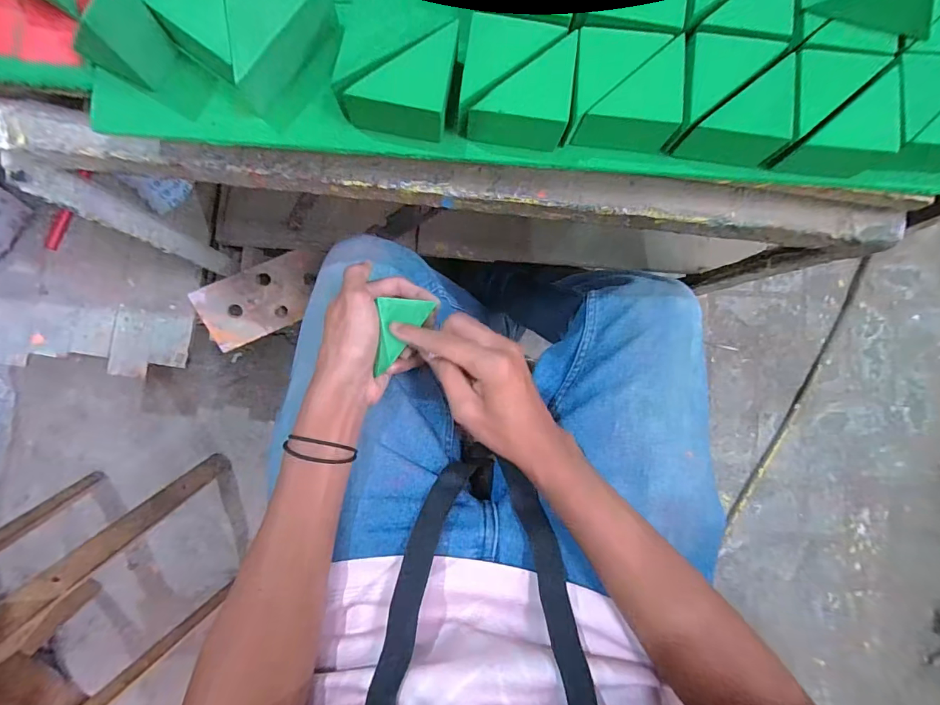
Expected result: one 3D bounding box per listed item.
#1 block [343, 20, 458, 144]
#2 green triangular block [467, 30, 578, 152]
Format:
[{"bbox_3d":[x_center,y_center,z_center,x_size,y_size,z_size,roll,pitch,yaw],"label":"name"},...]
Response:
[{"bbox_3d":[-0.039,-0.161,0.253,0.056,0.030,0.052,10,87,-3],"label":"block"},{"bbox_3d":[0.038,-0.142,0.254,0.069,0.030,0.037,-35,90,-4],"label":"green triangular block"}]

